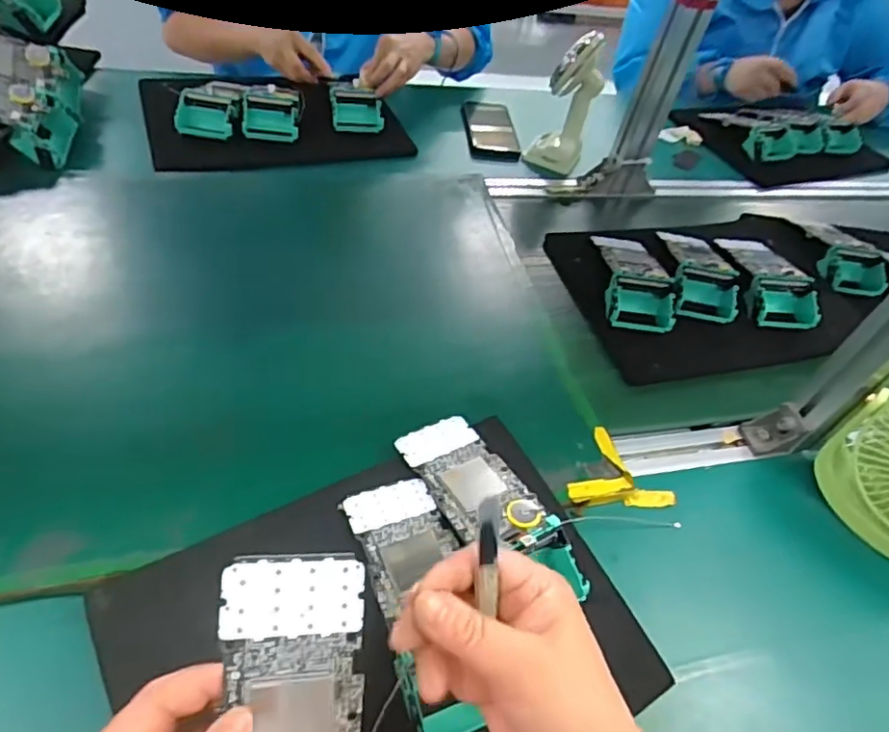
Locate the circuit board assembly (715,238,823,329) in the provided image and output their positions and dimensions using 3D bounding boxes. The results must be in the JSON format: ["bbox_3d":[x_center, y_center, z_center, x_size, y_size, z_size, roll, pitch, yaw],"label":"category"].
[{"bbox_3d":[0.397,-0.114,0.736,0.073,0.046,0.172,5,41,1],"label":"circuit board assembly"}]

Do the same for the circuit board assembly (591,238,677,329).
[{"bbox_3d":[0.220,-0.113,0.708,0.073,0.051,0.173,3,41,-1],"label":"circuit board assembly"}]

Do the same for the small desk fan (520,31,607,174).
[{"bbox_3d":[0.169,-0.363,0.843,0.084,0.190,0.072,10,41,7],"label":"small desk fan"}]

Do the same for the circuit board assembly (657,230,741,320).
[{"bbox_3d":[0.308,-0.118,0.725,0.075,0.053,0.176,9,41,6],"label":"circuit board assembly"}]

